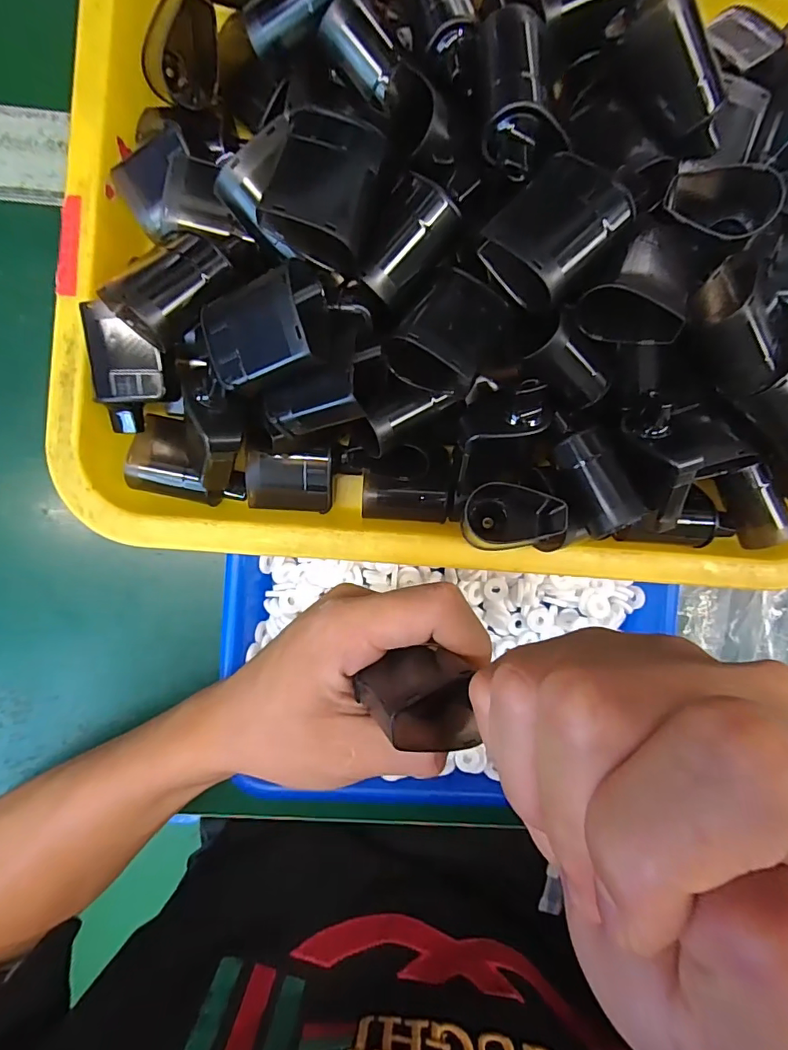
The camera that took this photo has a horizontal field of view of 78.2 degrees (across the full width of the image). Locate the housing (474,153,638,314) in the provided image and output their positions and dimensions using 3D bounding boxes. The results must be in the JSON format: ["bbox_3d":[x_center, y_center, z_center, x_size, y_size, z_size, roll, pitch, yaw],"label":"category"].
[{"bbox_3d":[0.058,-0.104,0.174,0.043,0.024,0.041,-44,93,0],"label":"housing"}]

